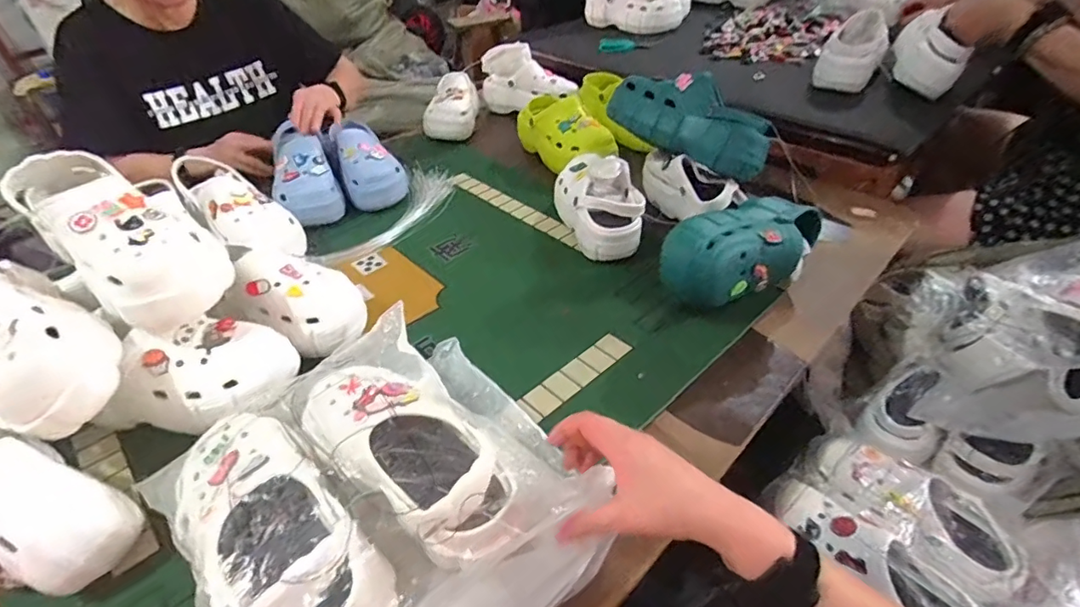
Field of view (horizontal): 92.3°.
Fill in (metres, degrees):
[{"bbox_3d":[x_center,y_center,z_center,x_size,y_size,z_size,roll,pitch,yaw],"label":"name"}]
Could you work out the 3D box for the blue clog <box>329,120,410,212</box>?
[{"bbox_3d":[-0.327,-0.270,0.978,0.110,0.105,0.218,-20,44,-17],"label":"blue clog"}]

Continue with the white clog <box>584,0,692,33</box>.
[{"bbox_3d":[0.265,-0.818,1.404,0.263,0.119,0.127,20,47,24],"label":"white clog"}]

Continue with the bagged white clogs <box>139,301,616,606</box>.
[{"bbox_3d":[-0.133,0.156,0.459,0.320,0.109,0.307,31,52,32],"label":"bagged white clogs"}]

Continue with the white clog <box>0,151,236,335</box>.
[{"bbox_3d":[-0.442,-0.073,0.560,0.209,0.116,0.120,27,50,30],"label":"white clog"}]

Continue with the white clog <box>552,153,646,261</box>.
[{"bbox_3d":[0.090,-0.173,0.825,0.100,0.106,0.219,-12,43,-9],"label":"white clog"}]

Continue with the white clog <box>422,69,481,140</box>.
[{"bbox_3d":[-0.201,-0.461,1.191,0.114,0.079,0.210,0,56,4],"label":"white clog"}]

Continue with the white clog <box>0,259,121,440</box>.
[{"bbox_3d":[-0.498,0.029,0.495,0.222,0.091,0.110,35,53,13],"label":"white clog"}]

